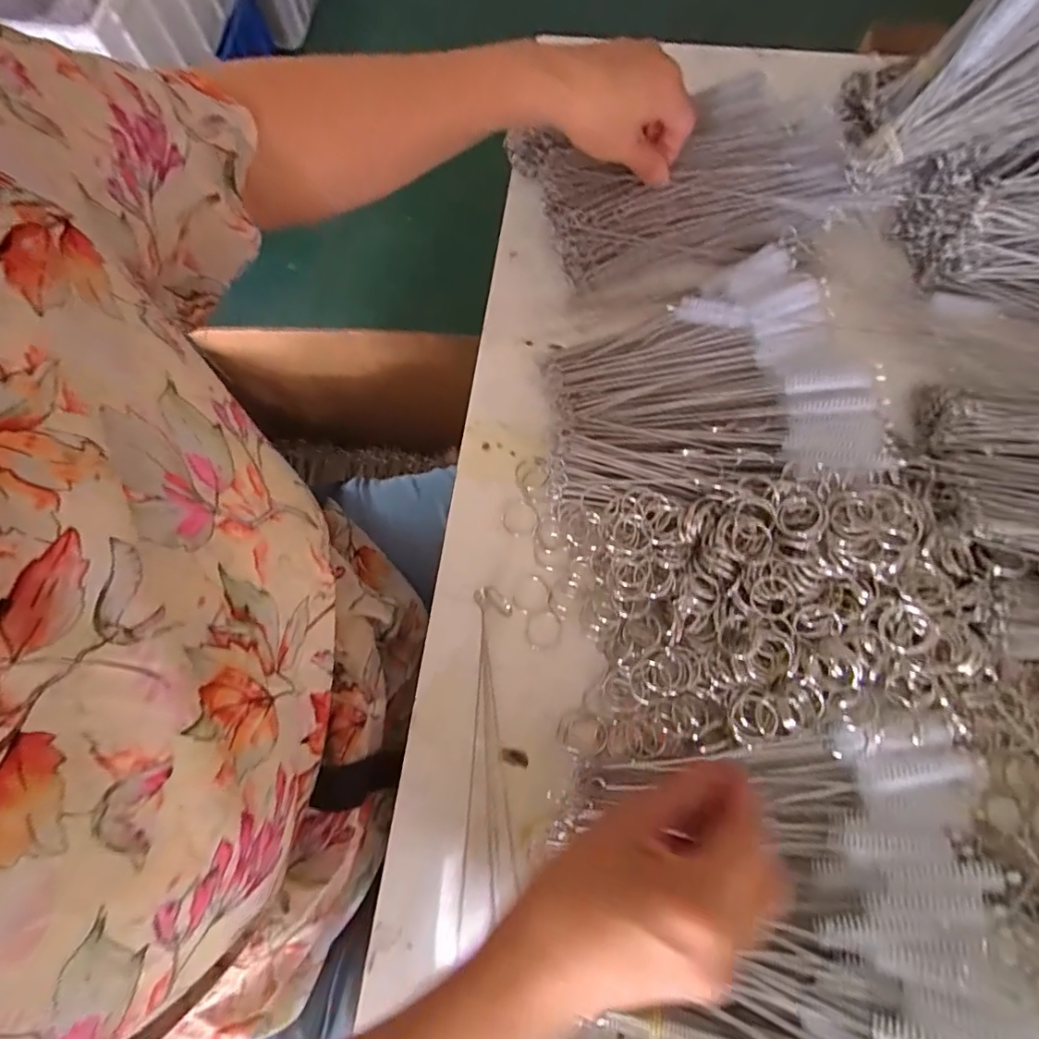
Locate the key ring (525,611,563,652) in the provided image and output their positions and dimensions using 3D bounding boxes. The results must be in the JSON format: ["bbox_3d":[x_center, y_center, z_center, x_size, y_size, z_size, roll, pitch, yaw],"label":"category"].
[{"bbox_3d":[0.015,0.072,0.345,0.025,0.004,0.026,0,74,2],"label":"key ring"}]

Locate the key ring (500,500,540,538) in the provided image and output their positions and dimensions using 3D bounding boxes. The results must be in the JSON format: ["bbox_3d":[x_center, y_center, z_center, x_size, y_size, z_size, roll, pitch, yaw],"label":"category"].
[{"bbox_3d":[0.001,-0.001,0.370,0.027,0.004,0.026,0,74,2],"label":"key ring"}]

